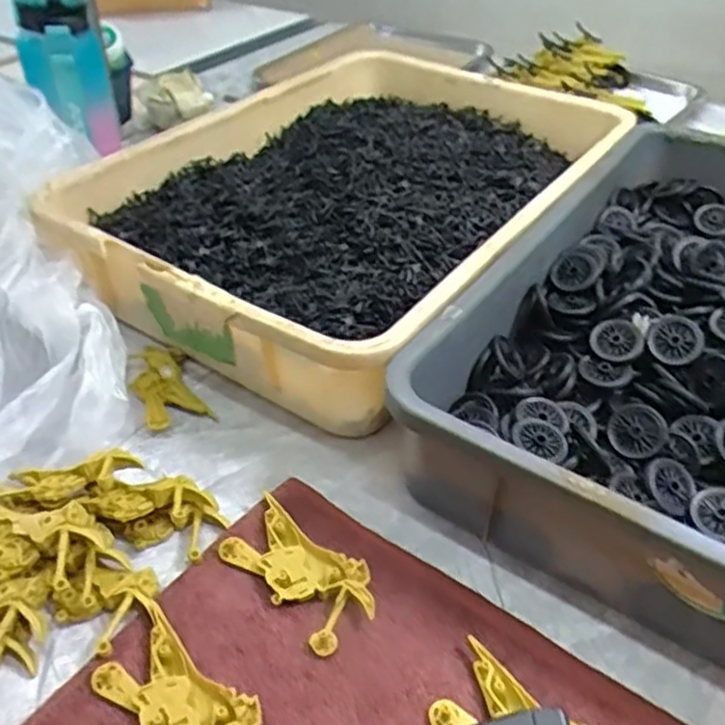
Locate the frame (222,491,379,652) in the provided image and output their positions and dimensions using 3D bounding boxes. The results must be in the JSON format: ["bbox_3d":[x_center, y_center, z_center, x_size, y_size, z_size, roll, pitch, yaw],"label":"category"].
[{"bbox_3d":[-0.036,0.123,0.420,0.095,0.014,0.051,32,50,32],"label":"frame"}]

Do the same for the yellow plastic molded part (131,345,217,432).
[{"bbox_3d":[-0.153,0.017,0.549,0.045,0.020,0.089,-21,44,-22],"label":"yellow plastic molded part"}]

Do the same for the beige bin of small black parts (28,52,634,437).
[{"bbox_3d":[0.005,-0.162,0.698,0.363,0.102,0.518,24,46,26],"label":"beige bin of small black parts"}]

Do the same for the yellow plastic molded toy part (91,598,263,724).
[{"bbox_3d":[-0.093,0.172,0.362,0.105,0.013,0.047,29,48,30],"label":"yellow plastic molded toy part"}]

